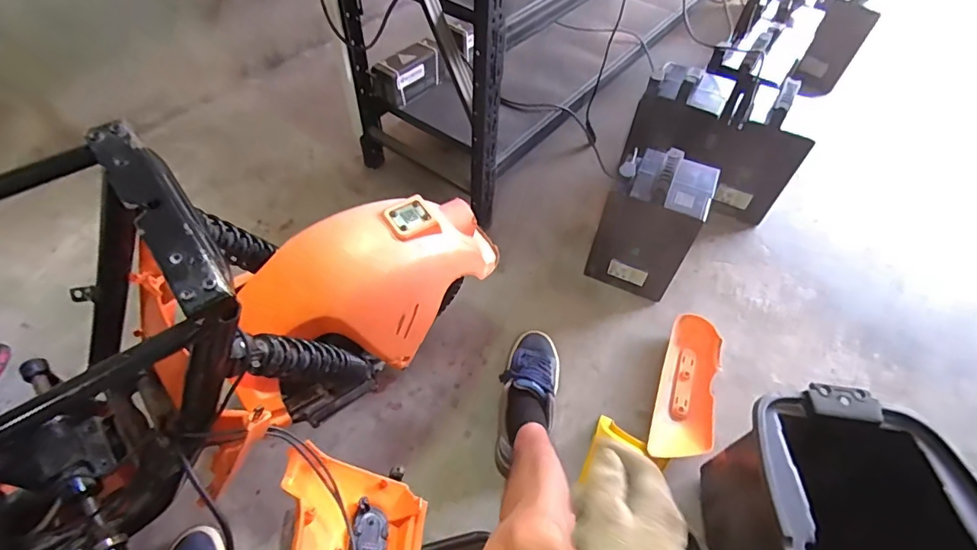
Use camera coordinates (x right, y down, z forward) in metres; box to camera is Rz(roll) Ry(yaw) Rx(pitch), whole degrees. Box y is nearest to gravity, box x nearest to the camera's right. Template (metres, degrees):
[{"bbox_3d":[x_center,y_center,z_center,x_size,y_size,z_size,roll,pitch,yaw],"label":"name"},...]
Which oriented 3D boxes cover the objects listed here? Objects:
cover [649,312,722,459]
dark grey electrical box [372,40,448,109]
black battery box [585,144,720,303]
[{"bbox_3d":[0.384,0.214,0.925,0.108,0.074,0.332,22,56,13],"label":"cover"},{"bbox_3d":[-0.191,-0.491,1.180,0.184,0.093,0.083,-37,63,-25],"label":"dark grey electrical box"},{"bbox_3d":[0.334,-0.107,1.015,0.172,0.290,0.154,23,56,14],"label":"black battery box"}]

